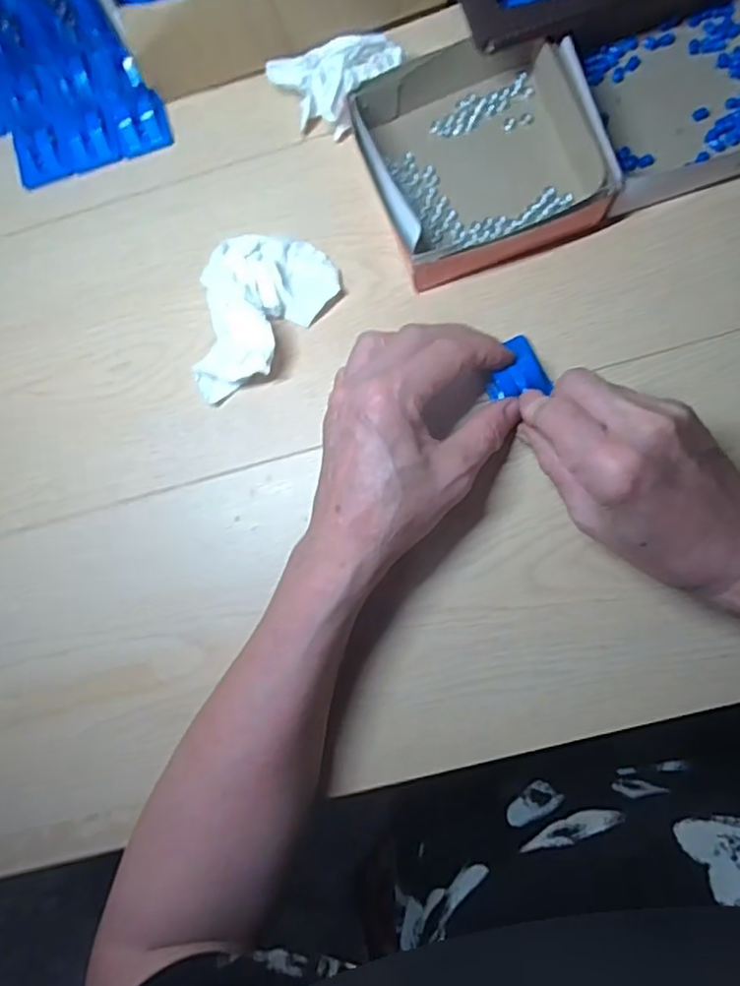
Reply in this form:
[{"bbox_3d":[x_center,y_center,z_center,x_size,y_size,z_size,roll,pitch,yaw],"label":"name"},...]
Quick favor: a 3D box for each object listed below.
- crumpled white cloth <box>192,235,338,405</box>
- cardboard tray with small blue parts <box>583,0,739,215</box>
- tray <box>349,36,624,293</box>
[{"bbox_3d":[-0.062,-0.106,0.396,0.076,0.024,0.100,5,84,8],"label":"crumpled white cloth"},{"bbox_3d":[0.188,-0.231,0.380,0.113,0.034,0.110,-13,82,6],"label":"cardboard tray with small blue parts"},{"bbox_3d":[0.067,-0.201,0.390,0.133,0.036,0.130,-20,82,5],"label":"tray"}]

